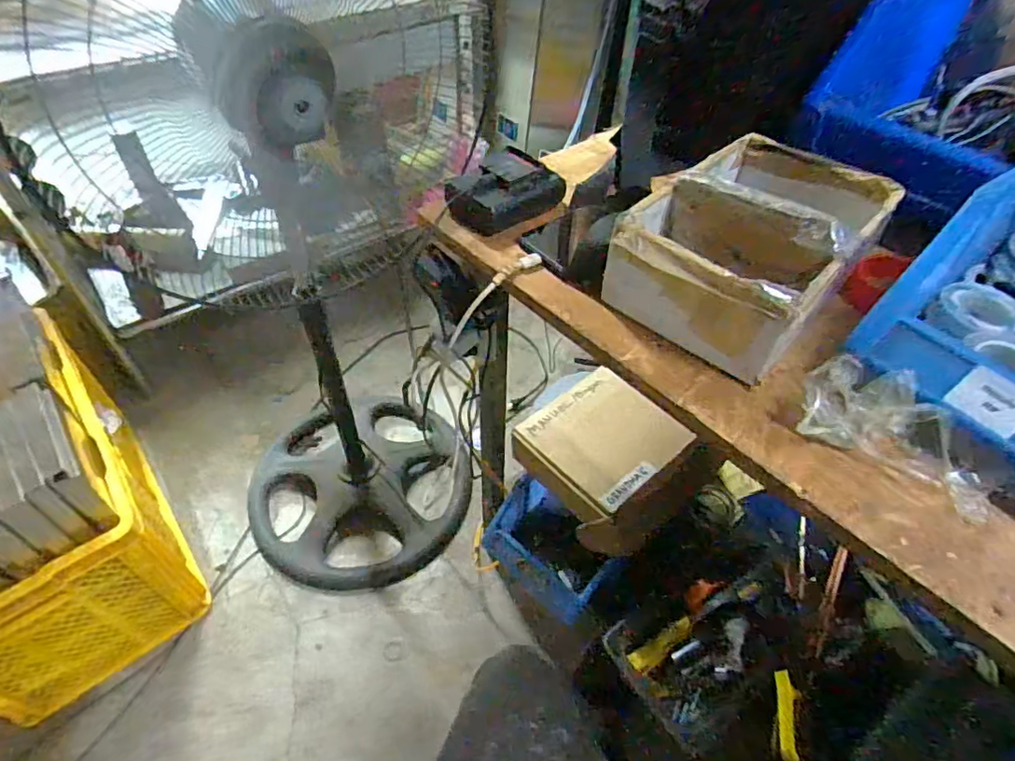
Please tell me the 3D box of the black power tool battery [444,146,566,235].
[{"bbox_3d":[-0.002,-0.187,0.547,0.114,0.049,0.059,-31,56,-26],"label":"black power tool battery"}]

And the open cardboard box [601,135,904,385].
[{"bbox_3d":[0.204,-0.119,0.463,0.147,0.080,0.228,35,56,27],"label":"open cardboard box"}]

